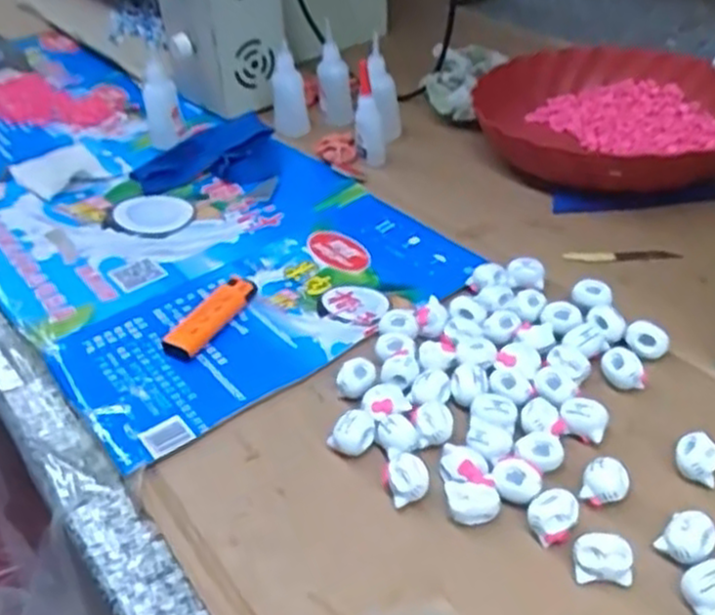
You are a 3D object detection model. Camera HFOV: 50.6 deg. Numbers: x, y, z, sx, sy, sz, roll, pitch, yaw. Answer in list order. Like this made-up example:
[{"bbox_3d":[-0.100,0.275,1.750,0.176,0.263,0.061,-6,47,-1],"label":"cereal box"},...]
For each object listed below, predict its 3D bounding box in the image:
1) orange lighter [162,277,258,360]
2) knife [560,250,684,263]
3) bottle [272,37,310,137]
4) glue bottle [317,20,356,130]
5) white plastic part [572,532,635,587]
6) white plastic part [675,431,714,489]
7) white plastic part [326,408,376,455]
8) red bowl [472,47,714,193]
[{"bbox_3d":[-0.100,0.006,0.526,0.024,0.015,0.081,19,45,28],"label":"orange lighter"},{"bbox_3d":[0.198,-0.039,0.566,0.082,0.004,0.012,1,39,9],"label":"knife"},{"bbox_3d":[-0.071,-0.224,0.770,0.033,0.115,0.034,-14,60,-11],"label":"bottle"},{"bbox_3d":[-0.023,-0.232,0.768,0.034,0.110,0.030,-7,39,-2],"label":"glue bottle"},{"bbox_3d":[0.115,0.117,0.353,0.026,0.019,0.014,2,39,10],"label":"white plastic part"},{"bbox_3d":[0.180,0.080,0.400,0.021,0.019,0.019,12,42,21],"label":"white plastic part"},{"bbox_3d":[-0.004,0.073,0.431,0.027,0.023,0.018,-7,39,-2],"label":"white plastic part"},{"bbox_3d":[0.232,-0.171,0.682,0.237,0.052,0.219,-4,39,3],"label":"red bowl"}]

